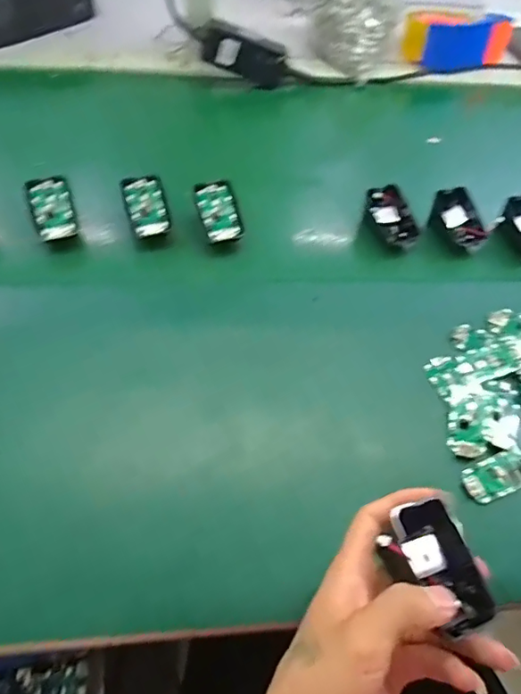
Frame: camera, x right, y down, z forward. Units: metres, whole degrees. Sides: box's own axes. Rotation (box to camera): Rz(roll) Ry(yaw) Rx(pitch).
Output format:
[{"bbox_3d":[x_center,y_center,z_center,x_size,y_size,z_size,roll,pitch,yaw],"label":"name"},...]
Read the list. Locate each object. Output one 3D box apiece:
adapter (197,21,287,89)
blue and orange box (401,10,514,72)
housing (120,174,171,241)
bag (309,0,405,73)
[{"bbox_3d":[-0.022,-0.394,0.695,0.121,0.055,0.025,15,52,-21],"label":"adapter"},{"bbox_3d":[0.303,-0.464,0.787,0.153,0.071,0.031,-6,55,-10],"label":"blue and orange box"},{"bbox_3d":[-0.116,-0.143,0.526,0.040,0.018,0.080,-14,57,-15],"label":"housing"},{"bbox_3d":[0.142,-0.507,0.719,0.124,0.197,0.096,14,55,5],"label":"bag"}]

